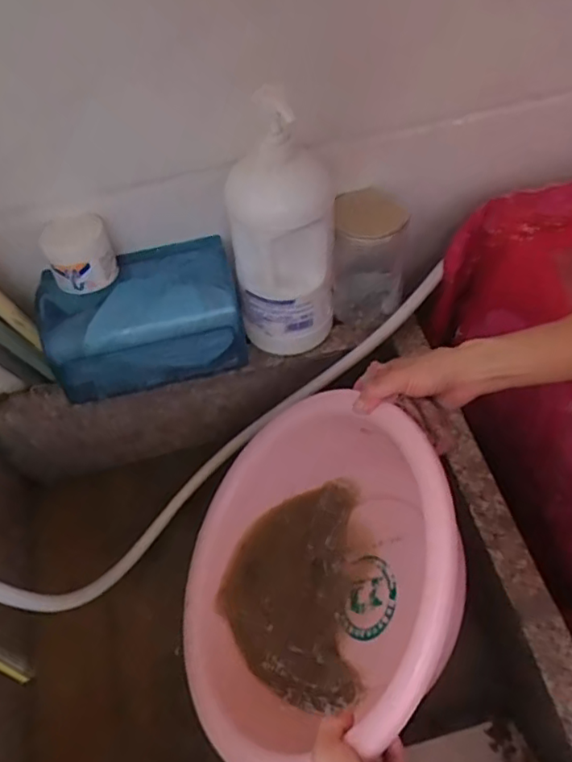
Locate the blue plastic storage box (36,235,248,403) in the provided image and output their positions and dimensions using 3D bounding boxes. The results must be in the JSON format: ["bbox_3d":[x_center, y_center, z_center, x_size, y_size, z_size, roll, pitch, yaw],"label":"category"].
[{"bbox_3d":[-0.164,-0.074,0.691,0.214,0.113,0.119,-15,56,-6],"label":"blue plastic storage box"}]

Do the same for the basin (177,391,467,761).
[{"bbox_3d":[0.038,0.193,0.595,0.336,0.119,0.340,-30,44,34],"label":"basin"}]

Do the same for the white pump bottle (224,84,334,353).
[{"bbox_3d":[-0.004,-0.154,0.638,0.107,0.281,0.083,-3,56,2],"label":"white pump bottle"}]

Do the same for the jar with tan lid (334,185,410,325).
[{"bbox_3d":[0.099,-0.143,0.717,0.081,0.145,0.079,-2,56,3],"label":"jar with tan lid"}]

